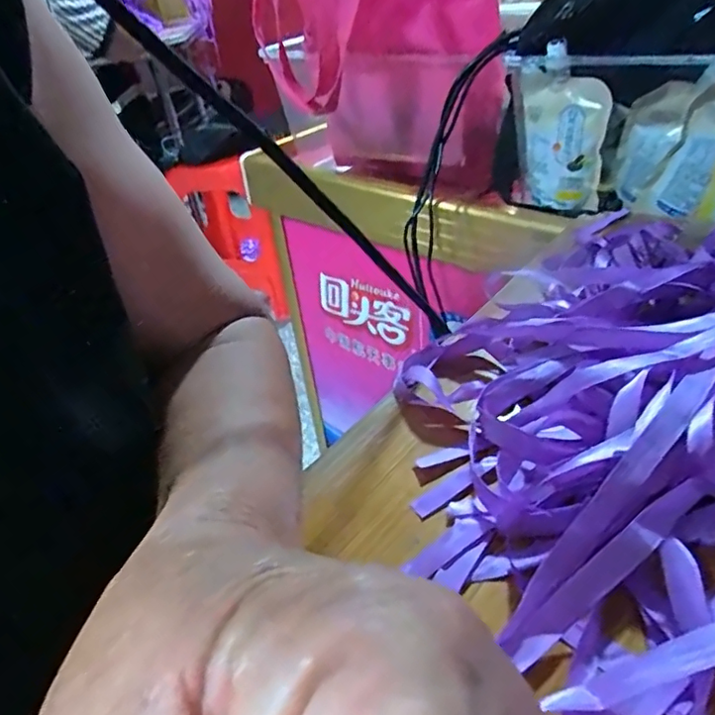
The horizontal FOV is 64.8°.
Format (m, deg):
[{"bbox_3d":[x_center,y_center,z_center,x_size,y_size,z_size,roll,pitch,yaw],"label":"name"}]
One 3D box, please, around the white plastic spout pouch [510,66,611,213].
[{"bbox_3d":[0.174,-0.184,0.478,0.021,0.114,0.092,-30,32,-28],"label":"white plastic spout pouch"}]

